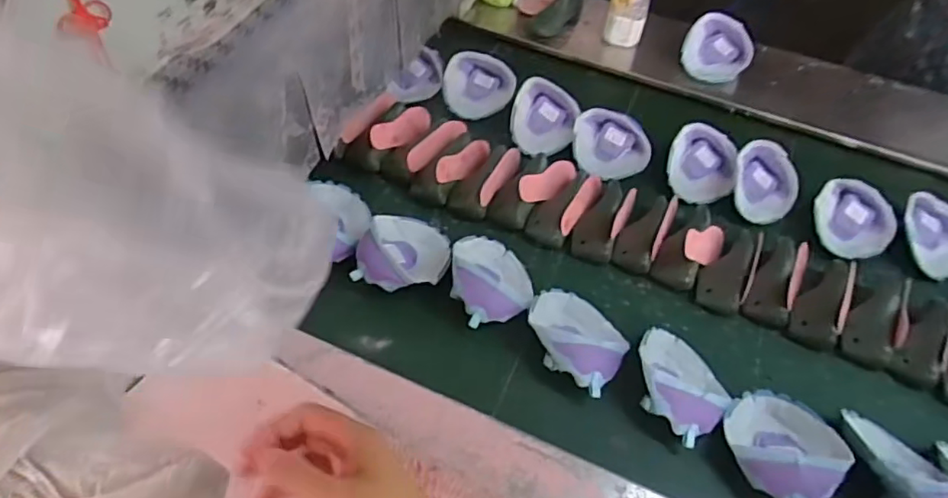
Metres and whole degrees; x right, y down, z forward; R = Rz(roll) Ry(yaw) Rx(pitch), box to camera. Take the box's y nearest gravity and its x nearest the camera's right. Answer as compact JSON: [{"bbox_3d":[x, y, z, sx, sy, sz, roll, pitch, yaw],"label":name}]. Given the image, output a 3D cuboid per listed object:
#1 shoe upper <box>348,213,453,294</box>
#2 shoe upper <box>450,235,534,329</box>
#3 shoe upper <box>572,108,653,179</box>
[{"bbox_3d":[-0.099,-0.001,0.875,0.128,0.050,0.144,16,52,6],"label":"shoe upper"},{"bbox_3d":[0.027,0.035,0.855,0.119,0.065,0.156,2,52,-4],"label":"shoe upper"},{"bbox_3d":[0.240,-0.184,1.043,0.137,0.043,0.124,14,88,11],"label":"shoe upper"}]

